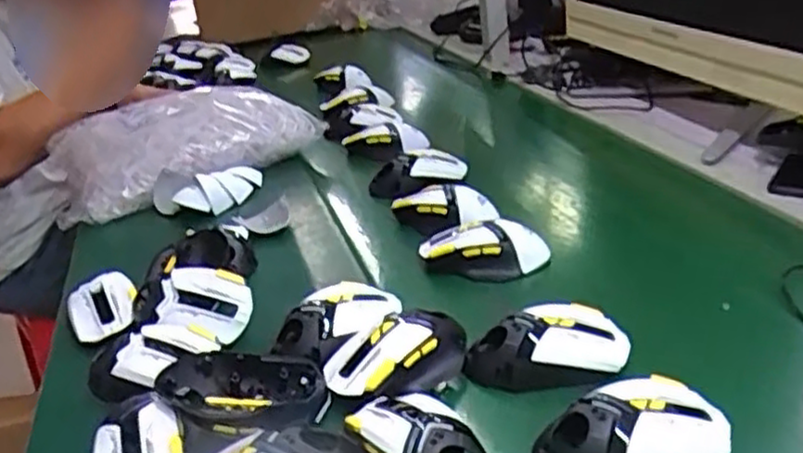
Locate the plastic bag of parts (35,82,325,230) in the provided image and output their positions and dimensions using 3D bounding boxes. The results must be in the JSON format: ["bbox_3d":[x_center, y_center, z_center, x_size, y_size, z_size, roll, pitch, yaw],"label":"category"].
[{"bbox_3d":[-0.322,-0.120,1.073,0.361,0.090,0.284,-22,28,-24],"label":"plastic bag of parts"}]

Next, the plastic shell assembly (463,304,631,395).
[{"bbox_3d":[0.108,0.090,0.554,0.117,0.038,0.067,-5,26,10],"label":"plastic shell assembly"}]

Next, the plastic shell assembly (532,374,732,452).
[{"bbox_3d":[0.143,0.131,0.457,0.116,0.034,0.065,-14,26,-9],"label":"plastic shell assembly"}]

